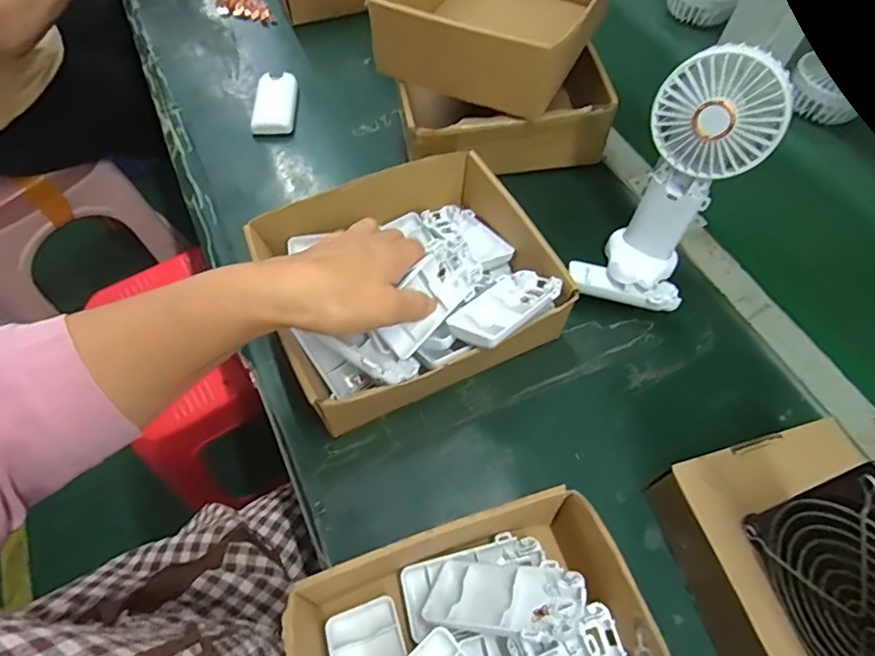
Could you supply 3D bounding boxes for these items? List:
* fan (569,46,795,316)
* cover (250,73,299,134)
[{"bbox_3d":[0.181,-0.099,0.415,0.089,0.185,0.110,29,64,16],"label":"fan"},{"bbox_3d":[-0.184,-0.251,0.596,0.046,0.019,0.088,-3,60,-1],"label":"cover"}]

